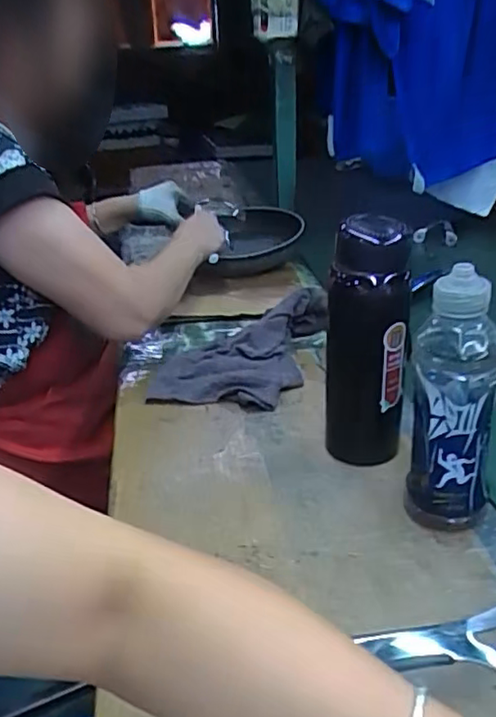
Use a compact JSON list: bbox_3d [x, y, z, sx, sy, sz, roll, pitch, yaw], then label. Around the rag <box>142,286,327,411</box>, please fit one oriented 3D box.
[{"bbox_3d":[-0.008,-0.024,0.819,0.199,0.061,0.249,6,28,18],"label":"rag"}]

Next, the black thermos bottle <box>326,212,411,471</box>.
[{"bbox_3d":[0.114,-0.010,0.584,0.075,0.234,0.065,2,27,10],"label":"black thermos bottle"}]

